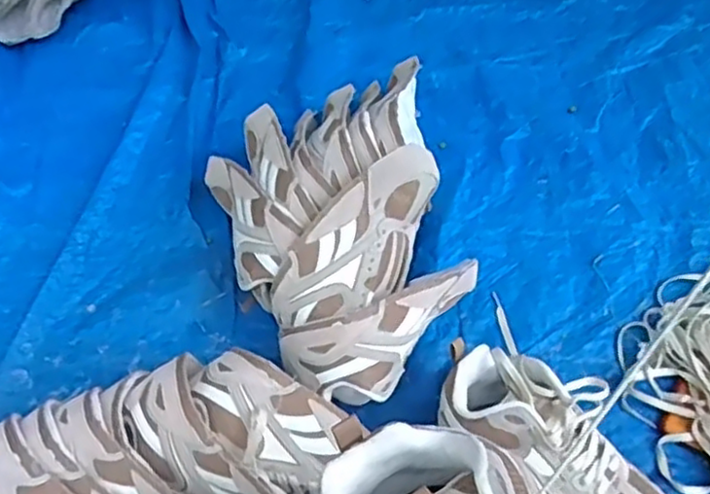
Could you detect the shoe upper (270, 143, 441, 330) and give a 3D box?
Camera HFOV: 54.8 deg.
[{"bbox_3d":[0.012,-0.003,0.718,0.097,0.076,0.230,39,85,21],"label":"shoe upper"}]

